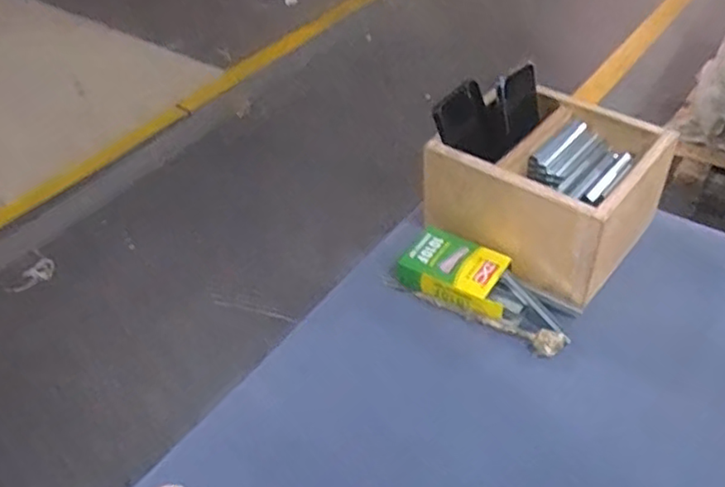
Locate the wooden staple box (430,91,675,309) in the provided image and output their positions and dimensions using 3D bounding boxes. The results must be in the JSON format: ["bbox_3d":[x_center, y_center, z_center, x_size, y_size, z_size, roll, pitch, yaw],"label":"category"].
[{"bbox_3d":[0.219,-0.068,0.761,0.218,0.126,0.203,31,54,31],"label":"wooden staple box"}]

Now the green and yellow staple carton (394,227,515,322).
[{"bbox_3d":[0.113,0.030,0.735,0.126,0.030,0.085,23,50,26],"label":"green and yellow staple carton"}]

